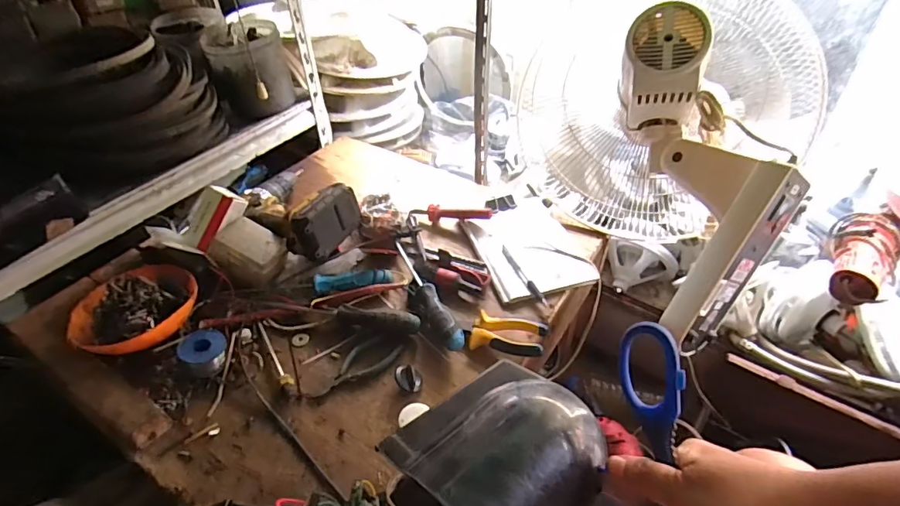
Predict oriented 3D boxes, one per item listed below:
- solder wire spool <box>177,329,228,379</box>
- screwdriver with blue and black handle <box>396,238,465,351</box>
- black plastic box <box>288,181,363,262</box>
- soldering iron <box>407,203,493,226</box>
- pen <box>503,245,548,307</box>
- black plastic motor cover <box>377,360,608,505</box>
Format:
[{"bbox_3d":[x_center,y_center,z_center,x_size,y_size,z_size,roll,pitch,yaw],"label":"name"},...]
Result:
[{"bbox_3d":[-0.315,0.127,0.619,0.056,0.040,0.059,-28,48,-26],"label":"solder wire spool"},{"bbox_3d":[-0.039,0.047,0.691,0.029,0.040,0.246,-17,44,-15],"label":"screwdriver with blue and black handle"},{"bbox_3d":[-0.192,-0.051,0.731,0.060,0.070,0.116,16,46,20],"label":"black plastic box"},{"bbox_3d":[-0.002,-0.067,0.809,0.141,0.031,0.027,5,43,8],"label":"soldering iron"},{"bbox_3d":[0.105,0.030,0.712,0.016,0.010,0.124,-19,45,-17],"label":"pen"},{"bbox_3d":[0.035,0.131,0.321,0.151,0.052,0.115,-34,51,-30],"label":"black plastic motor cover"}]

